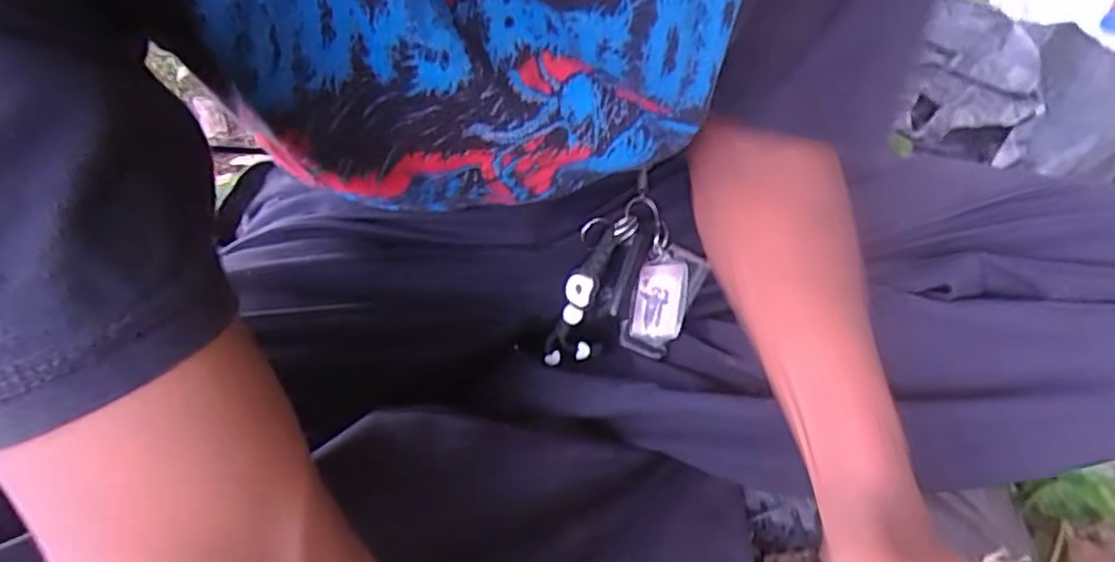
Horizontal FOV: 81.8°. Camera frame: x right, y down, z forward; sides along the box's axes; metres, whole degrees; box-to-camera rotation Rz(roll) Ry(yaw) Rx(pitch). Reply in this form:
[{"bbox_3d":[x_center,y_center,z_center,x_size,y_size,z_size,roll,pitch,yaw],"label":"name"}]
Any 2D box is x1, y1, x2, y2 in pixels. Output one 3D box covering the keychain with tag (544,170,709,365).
[{"bbox_3d":[0.052,0.001,0.438,0.084,0.137,0.023,21,1,21],"label":"keychain with tag"}]

